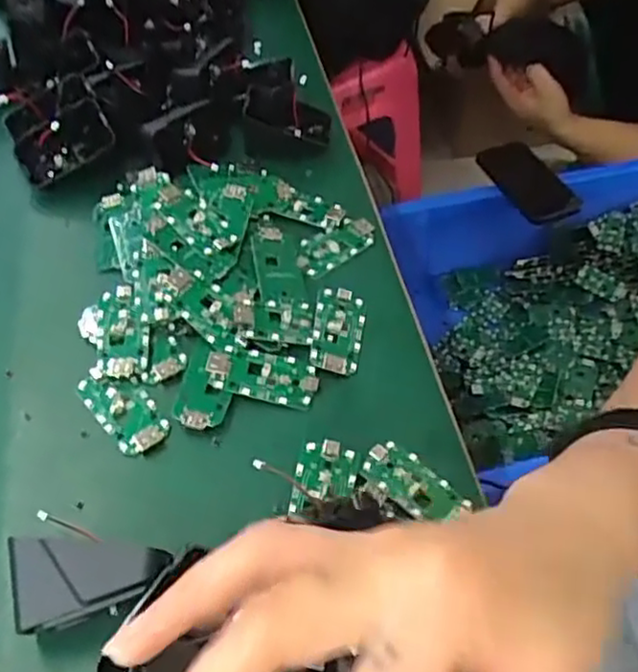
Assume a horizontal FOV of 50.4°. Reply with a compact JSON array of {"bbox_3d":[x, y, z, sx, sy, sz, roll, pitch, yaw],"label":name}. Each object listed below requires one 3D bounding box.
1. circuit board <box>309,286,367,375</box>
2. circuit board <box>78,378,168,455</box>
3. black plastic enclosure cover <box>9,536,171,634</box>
[{"bbox_3d":[0.013,-0.004,0.421,0.031,0.006,0.065,16,50,-9],"label":"circuit board"},{"bbox_3d":[-0.110,0.041,0.383,0.030,0.004,0.060,-36,60,-23],"label":"circuit board"},{"bbox_3d":[-0.101,0.108,0.298,0.065,0.014,0.037,3,74,-9],"label":"black plastic enclosure cover"}]

